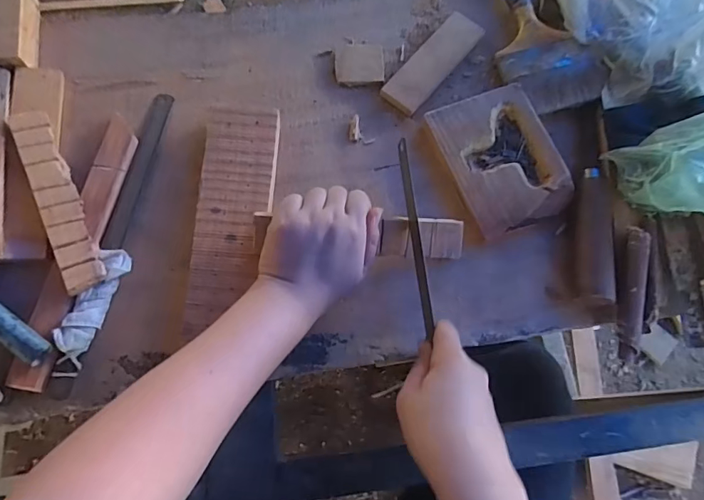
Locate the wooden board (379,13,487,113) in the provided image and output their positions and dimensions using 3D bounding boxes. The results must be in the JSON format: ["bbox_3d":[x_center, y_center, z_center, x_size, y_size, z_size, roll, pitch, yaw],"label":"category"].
[{"bbox_3d":[0.087,-0.201,0.508,0.042,0.010,0.137,37,73,10],"label":"wooden board"}]

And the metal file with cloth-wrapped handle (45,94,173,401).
[{"bbox_3d":[-0.210,-0.021,0.429,0.032,0.023,0.297,10,71,1],"label":"metal file with cloth-wrapped handle"}]

